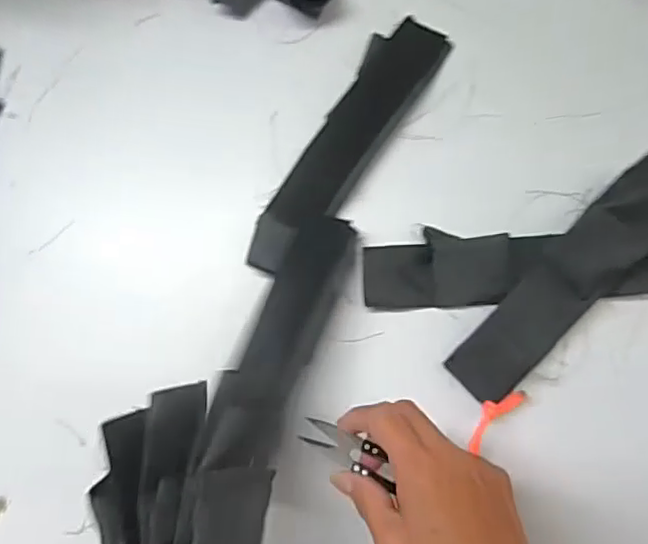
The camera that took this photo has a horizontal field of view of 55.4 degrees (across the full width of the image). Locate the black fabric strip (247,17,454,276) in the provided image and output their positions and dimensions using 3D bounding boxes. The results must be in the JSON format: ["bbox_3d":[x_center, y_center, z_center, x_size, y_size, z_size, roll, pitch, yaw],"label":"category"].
[{"bbox_3d":[0.019,-0.094,0.454,0.051,0.020,0.219,32,84,-4],"label":"black fabric strip"}]

